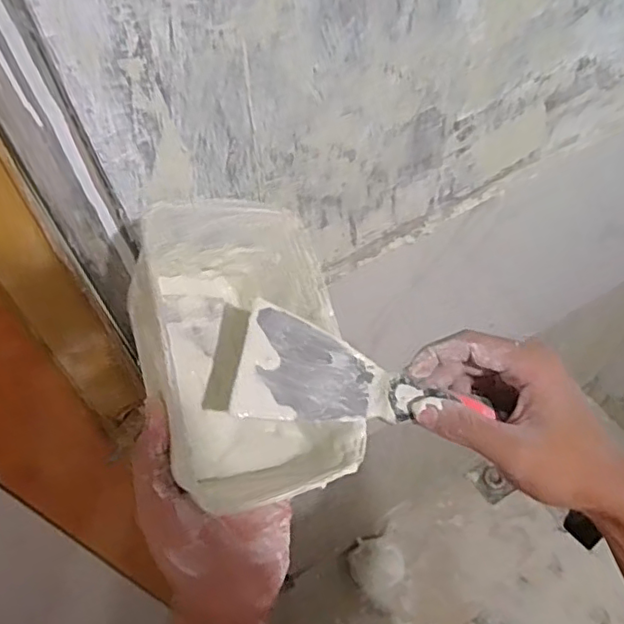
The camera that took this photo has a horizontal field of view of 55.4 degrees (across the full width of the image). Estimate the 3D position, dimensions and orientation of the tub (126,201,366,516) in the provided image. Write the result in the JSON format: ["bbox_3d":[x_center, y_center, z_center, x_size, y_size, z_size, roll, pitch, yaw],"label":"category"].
[{"bbox_3d":[-0.038,0.022,0.367,0.114,0.095,0.179,-15,74,-16],"label":"tub"}]

